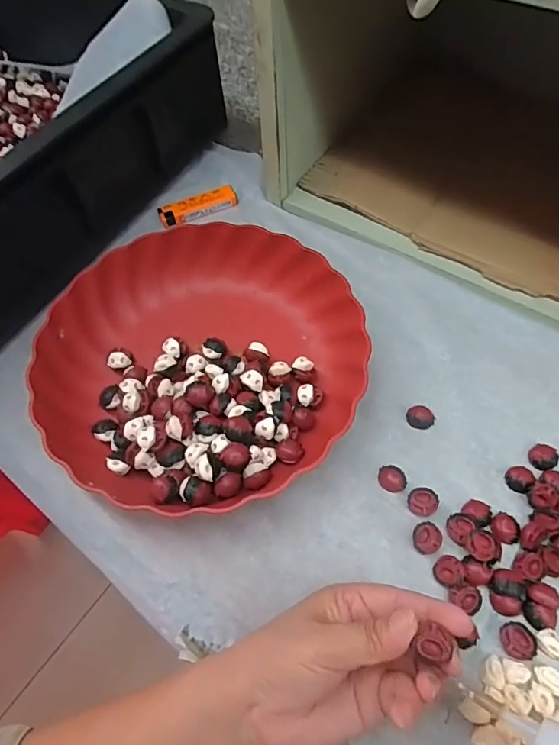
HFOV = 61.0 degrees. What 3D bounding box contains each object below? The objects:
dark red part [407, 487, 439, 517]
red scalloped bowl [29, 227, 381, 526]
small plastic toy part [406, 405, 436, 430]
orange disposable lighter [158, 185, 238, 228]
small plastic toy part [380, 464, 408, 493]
[{"bbox_3d":[0.099,0.090,0.330,0.020,0.008,0.018,19,62,13],"label":"dark red part"},{"bbox_3d":[-0.062,-0.014,0.375,0.235,0.048,0.236,-1,60,2],"label":"red scalloped bowl"},{"bbox_3d":[0.109,0.034,0.365,0.021,0.006,0.019,26,64,17],"label":"small plastic toy part"},{"bbox_3d":[-0.083,-0.171,0.487,0.081,0.011,0.022,-22,60,-11],"label":"orange disposable lighter"},{"bbox_3d":[0.081,0.076,0.341,0.021,0.006,0.018,31,66,19],"label":"small plastic toy part"}]

